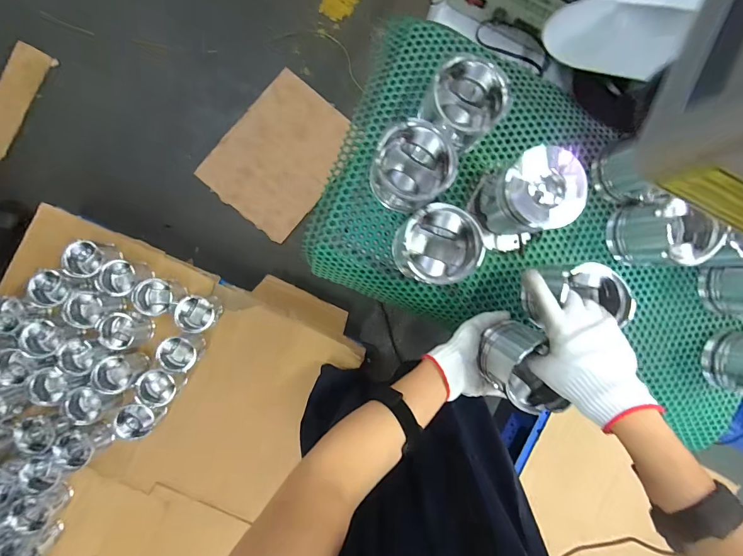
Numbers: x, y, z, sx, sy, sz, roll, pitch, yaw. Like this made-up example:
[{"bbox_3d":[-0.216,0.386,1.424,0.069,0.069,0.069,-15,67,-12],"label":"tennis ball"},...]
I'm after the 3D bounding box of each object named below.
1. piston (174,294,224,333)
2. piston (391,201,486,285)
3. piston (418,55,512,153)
[{"bbox_3d":[-0.448,0.092,0.917,0.087,0.088,0.089,0,90,-6],"label":"piston"},{"bbox_3d":[0.081,-0.039,0.446,0.089,0.086,0.089,0,90,-6],"label":"piston"},{"bbox_3d":[0.115,-0.215,0.441,0.091,0.093,0.089,0,90,-6],"label":"piston"}]

